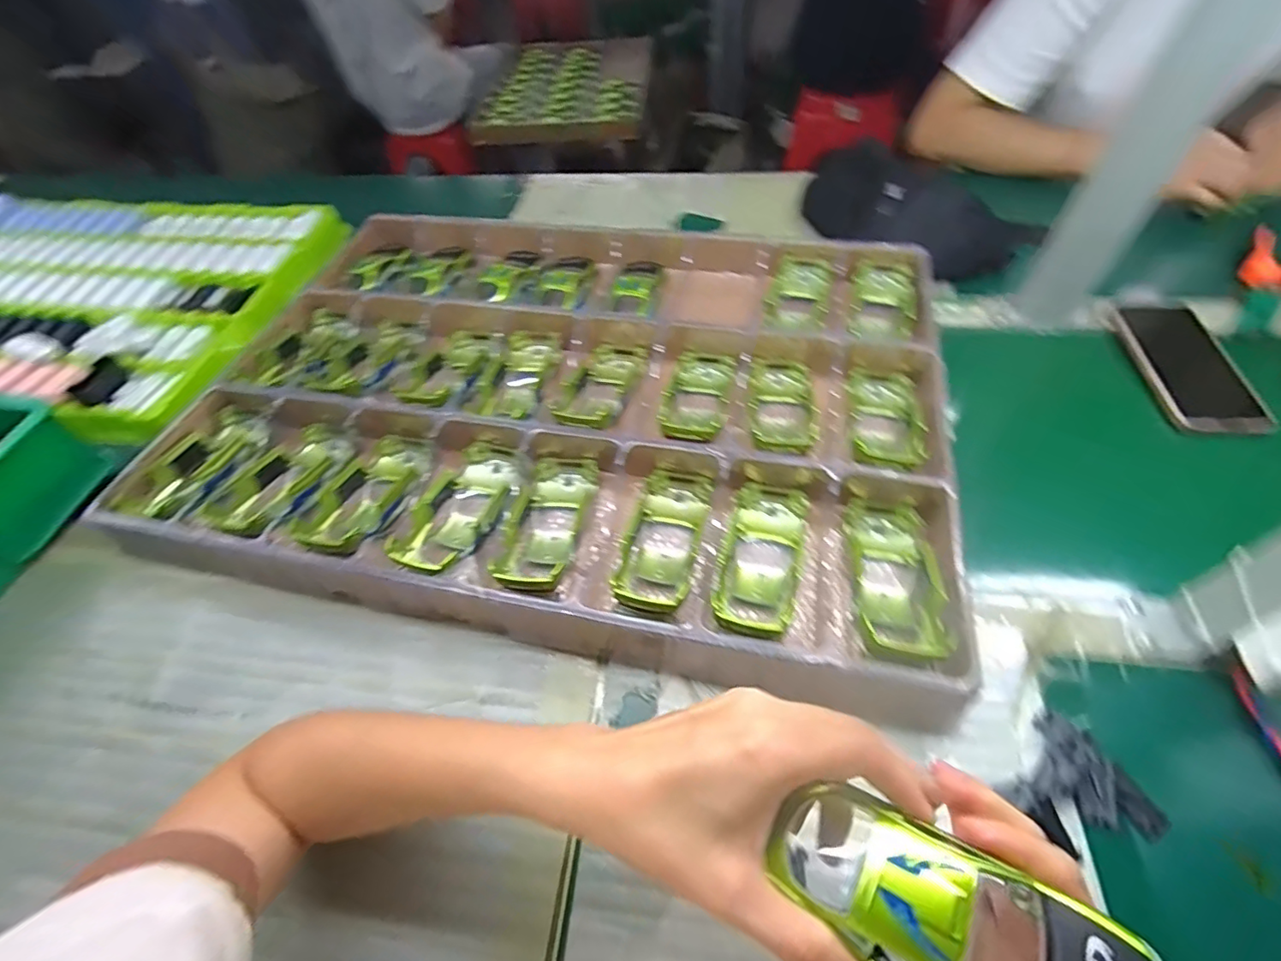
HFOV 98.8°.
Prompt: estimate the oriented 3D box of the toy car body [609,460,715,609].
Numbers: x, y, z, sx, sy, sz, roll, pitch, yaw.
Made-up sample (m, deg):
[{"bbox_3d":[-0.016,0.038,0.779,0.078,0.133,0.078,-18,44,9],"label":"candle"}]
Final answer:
[{"bbox_3d":[0.019,0.046,0.411,0.052,0.037,0.135,10,40,11],"label":"toy car body"}]

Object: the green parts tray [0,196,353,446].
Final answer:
[{"bbox_3d":[-0.692,-0.230,0.663,0.612,0.053,0.393,8,55,10],"label":"green parts tray"}]

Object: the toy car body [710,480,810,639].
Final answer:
[{"bbox_3d":[0.087,0.060,0.396,0.053,0.034,0.132,13,43,14],"label":"toy car body"}]

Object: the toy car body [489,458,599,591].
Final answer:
[{"bbox_3d":[-0.068,0.037,0.427,0.059,0.045,0.134,5,38,8],"label":"toy car body"}]

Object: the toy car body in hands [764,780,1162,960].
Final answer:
[{"bbox_3d":[0.104,0.147,0.182,0.116,0.027,0.049,22,58,24],"label":"toy car body in hands"}]

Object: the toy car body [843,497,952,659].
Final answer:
[{"bbox_3d":[0.174,0.069,0.379,0.062,0.037,0.138,7,38,9],"label":"toy car body"}]

